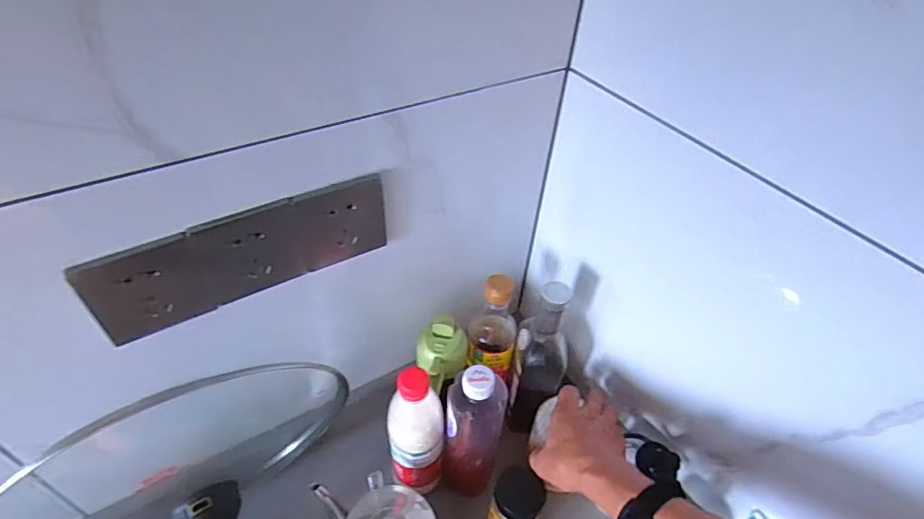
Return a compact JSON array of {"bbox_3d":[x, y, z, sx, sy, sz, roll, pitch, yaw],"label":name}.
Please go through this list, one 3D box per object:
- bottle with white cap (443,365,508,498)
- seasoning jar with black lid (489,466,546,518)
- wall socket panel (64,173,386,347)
[{"bbox_3d":[0.012,0.198,0.583,0.059,0.221,0.057,8,44,4],"label":"bottle with white cap"},{"bbox_3d":[0.061,0.284,0.580,0.054,0.096,0.057,2,44,-2],"label":"seasoning jar with black lid"},{"bbox_3d":[-0.188,-0.005,0.454,0.251,0.094,0.012,-23,50,-26],"label":"wall socket panel"}]

